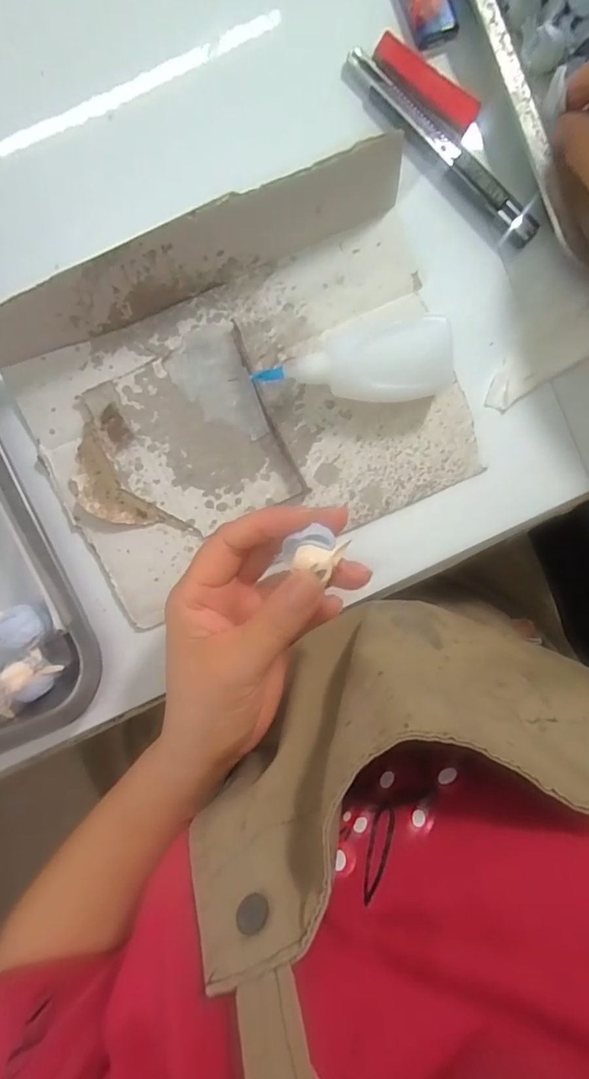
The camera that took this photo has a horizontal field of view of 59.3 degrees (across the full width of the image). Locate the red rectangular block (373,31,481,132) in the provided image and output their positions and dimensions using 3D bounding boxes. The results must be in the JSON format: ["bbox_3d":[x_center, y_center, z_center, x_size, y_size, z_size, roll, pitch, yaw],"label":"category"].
[{"bbox_3d":[0.071,-0.246,0.278,0.062,0.004,0.018,36,95,-6],"label":"red rectangular block"}]

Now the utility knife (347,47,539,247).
[{"bbox_3d":[0.081,-0.214,0.281,0.136,0.009,0.013,43,94,-7],"label":"utility knife"}]

